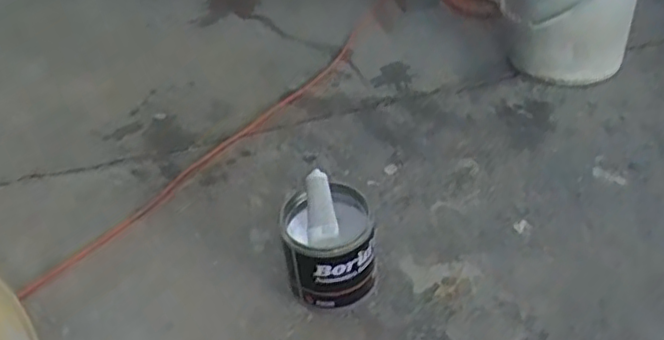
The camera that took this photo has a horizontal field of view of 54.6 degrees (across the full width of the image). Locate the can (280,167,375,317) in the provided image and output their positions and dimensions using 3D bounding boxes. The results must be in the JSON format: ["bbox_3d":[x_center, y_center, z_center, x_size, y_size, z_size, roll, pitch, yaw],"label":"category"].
[{"bbox_3d":[-0.003,0.126,1.071,0.144,0.184,0.158,-3,41,3],"label":"can"}]

